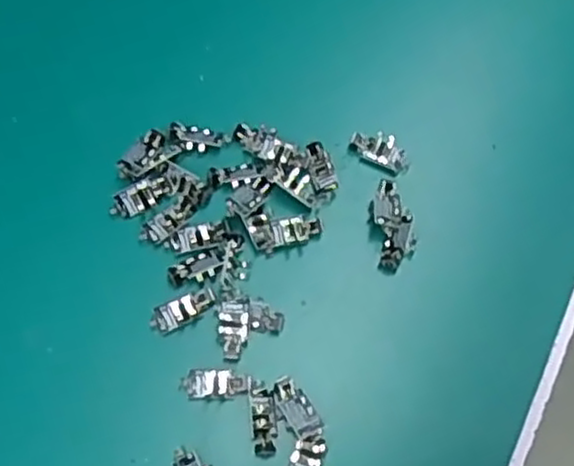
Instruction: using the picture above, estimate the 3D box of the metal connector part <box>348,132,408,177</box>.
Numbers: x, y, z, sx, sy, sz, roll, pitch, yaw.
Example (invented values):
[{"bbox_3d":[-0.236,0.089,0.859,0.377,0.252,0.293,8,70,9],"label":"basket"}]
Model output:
[{"bbox_3d":[0.040,-0.036,0.319,0.025,0.004,0.015,25,70,9],"label":"metal connector part"}]

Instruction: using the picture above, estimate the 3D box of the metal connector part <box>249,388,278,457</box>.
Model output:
[{"bbox_3d":[-0.008,0.069,0.271,0.009,0.004,0.024,-7,68,-4],"label":"metal connector part"}]

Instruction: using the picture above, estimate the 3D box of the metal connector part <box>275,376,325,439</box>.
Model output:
[{"bbox_3d":[0.003,0.064,0.273,0.012,0.004,0.023,-30,72,-12],"label":"metal connector part"}]

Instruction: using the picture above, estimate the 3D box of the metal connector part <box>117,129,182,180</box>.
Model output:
[{"bbox_3d":[-0.059,-0.033,0.311,0.026,0.006,0.015,-41,74,-15],"label":"metal connector part"}]

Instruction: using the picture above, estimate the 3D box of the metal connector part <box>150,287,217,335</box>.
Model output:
[{"bbox_3d":[-0.040,0.030,0.290,0.026,0.004,0.011,-24,71,-10],"label":"metal connector part"}]

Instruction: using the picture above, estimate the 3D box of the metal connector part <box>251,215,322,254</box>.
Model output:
[{"bbox_3d":[0.000,-0.001,0.301,0.028,0.004,0.012,-16,69,-7],"label":"metal connector part"}]

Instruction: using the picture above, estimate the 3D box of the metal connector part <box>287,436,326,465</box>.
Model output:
[{"bbox_3d":[0.007,0.083,0.269,0.012,0.005,0.020,17,69,6],"label":"metal connector part"}]

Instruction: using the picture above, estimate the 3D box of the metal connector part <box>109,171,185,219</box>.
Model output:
[{"bbox_3d":[-0.058,-0.017,0.305,0.031,0.004,0.011,-26,71,-11],"label":"metal connector part"}]

